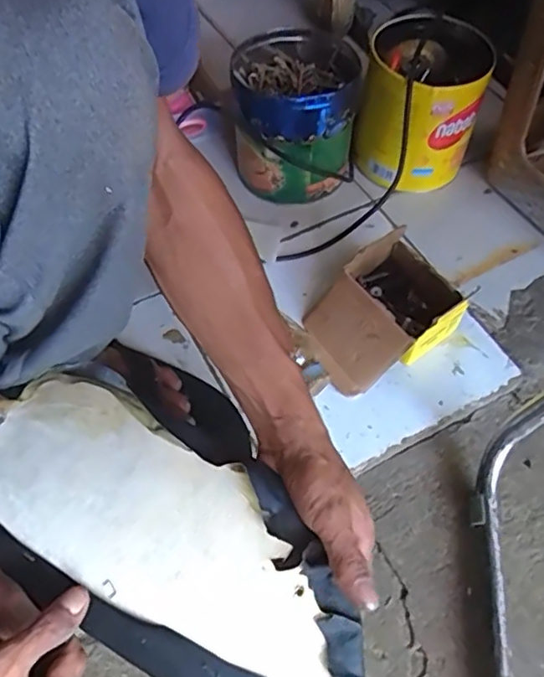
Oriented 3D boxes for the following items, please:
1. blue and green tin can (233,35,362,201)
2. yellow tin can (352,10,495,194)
[{"bbox_3d":[0.024,-0.275,0.745,0.157,0.157,0.166,10,58,7],"label":"blue and green tin can"},{"bbox_3d":[0.185,-0.285,0.744,0.140,0.176,0.145,0,57,1],"label":"yellow tin can"}]

